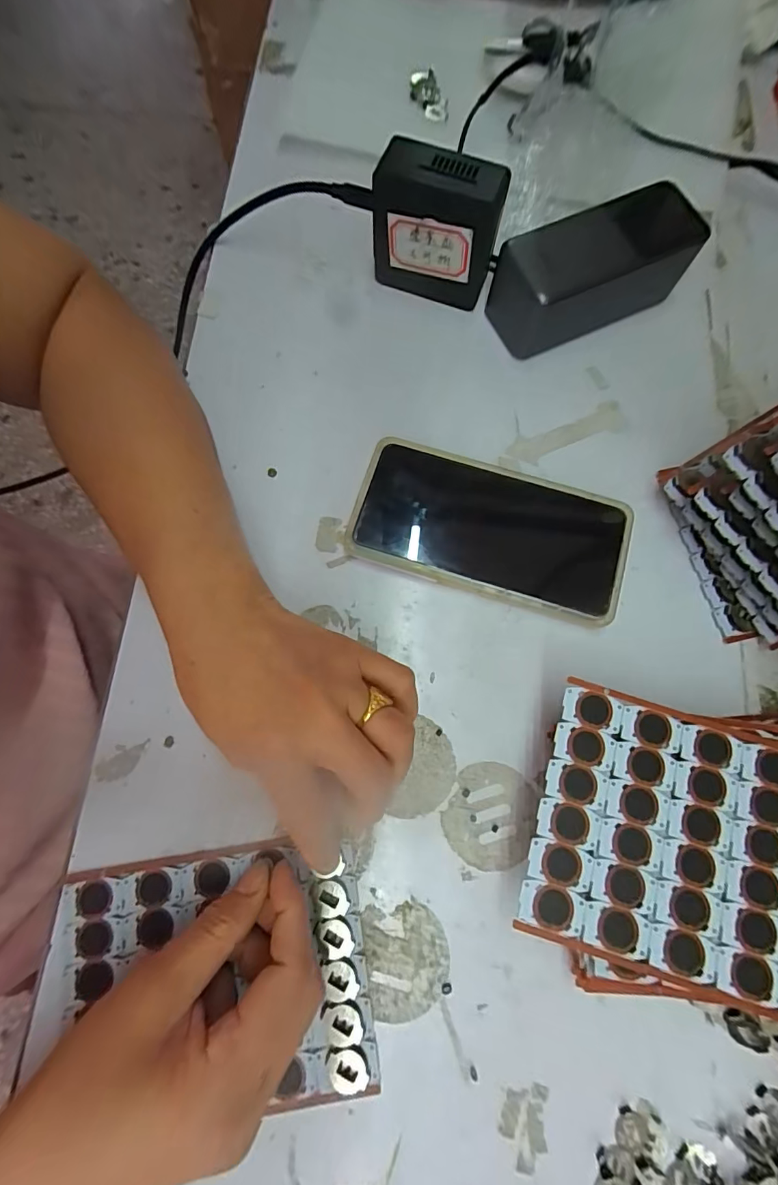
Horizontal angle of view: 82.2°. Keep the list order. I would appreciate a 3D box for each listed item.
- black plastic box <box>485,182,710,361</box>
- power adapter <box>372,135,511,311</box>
[{"bbox_3d":[0.132,-0.217,0.303,0.138,0.056,0.056,-27,78,-7],"label":"black plastic box"},{"bbox_3d":[0.031,-0.238,0.294,0.077,0.074,0.034,17,77,4],"label":"power adapter"}]

